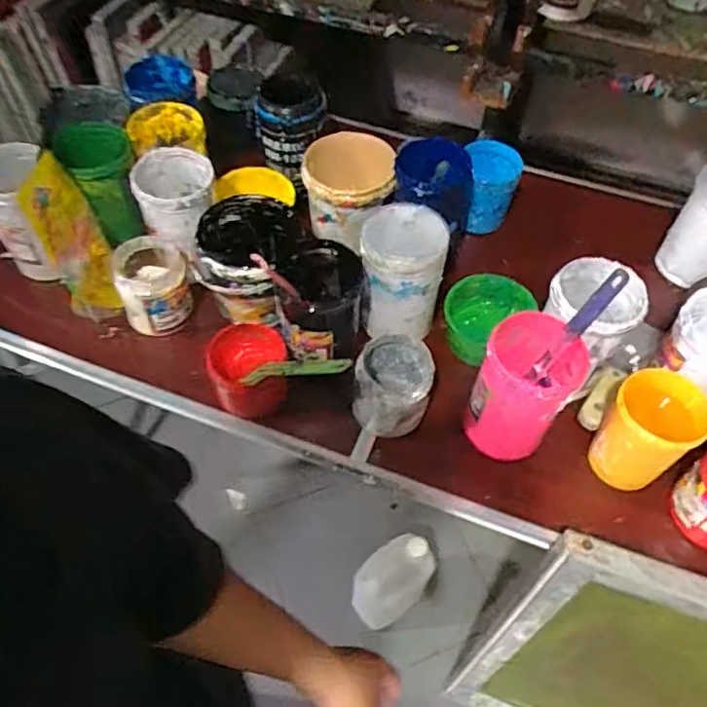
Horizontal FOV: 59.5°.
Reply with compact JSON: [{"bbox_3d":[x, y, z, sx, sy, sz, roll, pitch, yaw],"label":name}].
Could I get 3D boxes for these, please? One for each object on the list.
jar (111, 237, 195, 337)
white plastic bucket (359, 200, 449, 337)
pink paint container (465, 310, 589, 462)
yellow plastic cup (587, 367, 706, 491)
[{"bbox_3d":[-0.249,-0.087,0.775,0.083,0.085,0.094,-12,56,-10],"label":"jar"},{"bbox_3d":[0.057,-0.096,0.732,0.091,0.125,0.095,1,55,-1],"label":"white plastic bucket"},{"bbox_3d":[0.177,0.039,0.656,0.094,0.133,0.091,25,58,15],"label":"pink paint container"},{"bbox_3d":[0.309,0.084,0.652,0.087,0.105,0.083,1,55,-1],"label":"yellow plastic cup"}]

